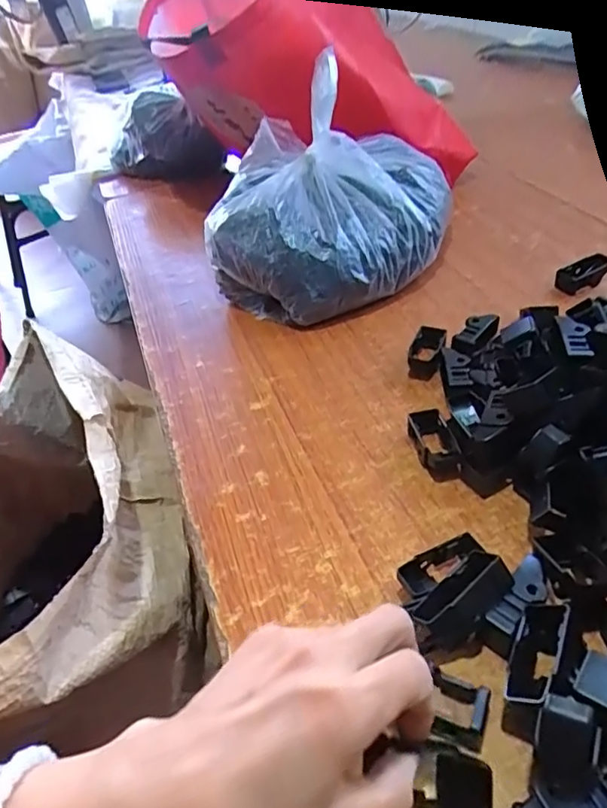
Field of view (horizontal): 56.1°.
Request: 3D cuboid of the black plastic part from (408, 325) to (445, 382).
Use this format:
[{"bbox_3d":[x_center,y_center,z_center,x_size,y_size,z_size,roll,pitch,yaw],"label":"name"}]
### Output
[{"bbox_3d":[0.100,-0.043,0.459,0.025,0.017,0.052,10,44,19],"label":"black plastic part"}]

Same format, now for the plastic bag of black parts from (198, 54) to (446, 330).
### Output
[{"bbox_3d":[0.026,-0.193,0.536,0.197,0.158,0.211,8,44,17],"label":"plastic bag of black parts"}]

